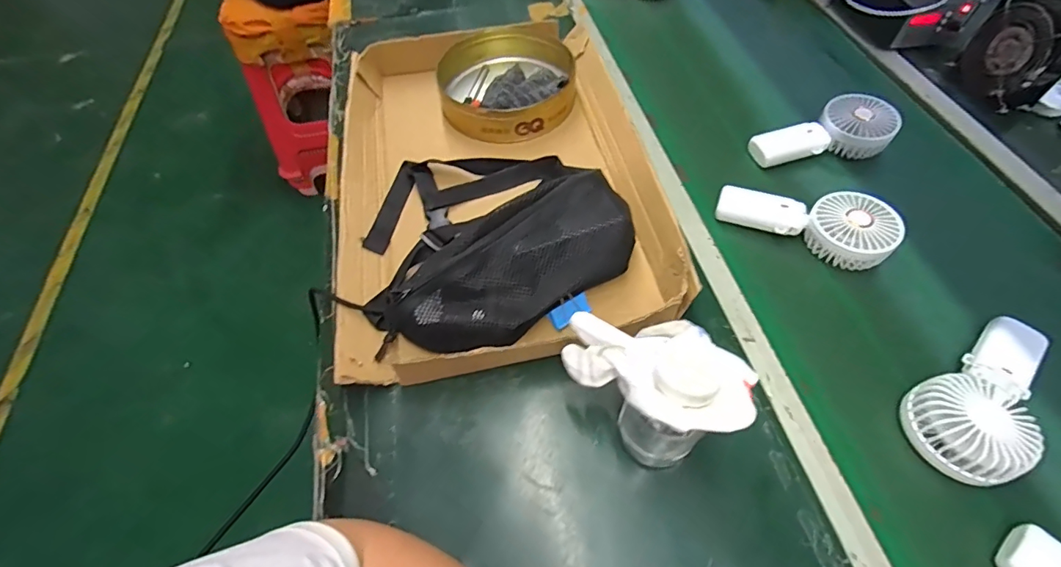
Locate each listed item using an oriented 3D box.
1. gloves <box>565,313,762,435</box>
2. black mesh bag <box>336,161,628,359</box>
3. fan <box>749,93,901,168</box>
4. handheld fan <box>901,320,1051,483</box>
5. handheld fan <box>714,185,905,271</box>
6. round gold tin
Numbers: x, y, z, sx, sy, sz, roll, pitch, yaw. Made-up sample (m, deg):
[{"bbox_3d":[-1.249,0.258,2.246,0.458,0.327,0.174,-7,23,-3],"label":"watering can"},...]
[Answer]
[{"bbox_3d":[0.083,0.057,0.331,0.139,0.053,0.073,15,58,29],"label":"gloves"},{"bbox_3d":[-0.061,-0.064,0.513,0.293,0.072,0.291,-30,62,-20],"label":"black mesh bag"},{"bbox_3d":[0.374,-0.199,0.616,0.174,0.051,0.073,-7,57,-6],"label":"fan"},{"bbox_3d":[0.415,0.097,0.419,0.184,0.046,0.084,-31,62,-20],"label":"handheld fan"},{"bbox_3d":[0.313,-0.079,0.538,0.178,0.042,0.078,26,60,16],"label":"handheld fan"},{"bbox_3d":[-0.035,-0.291,0.671,0.199,0.052,0.197,0,56,-1],"label":"round gold tin"}]

